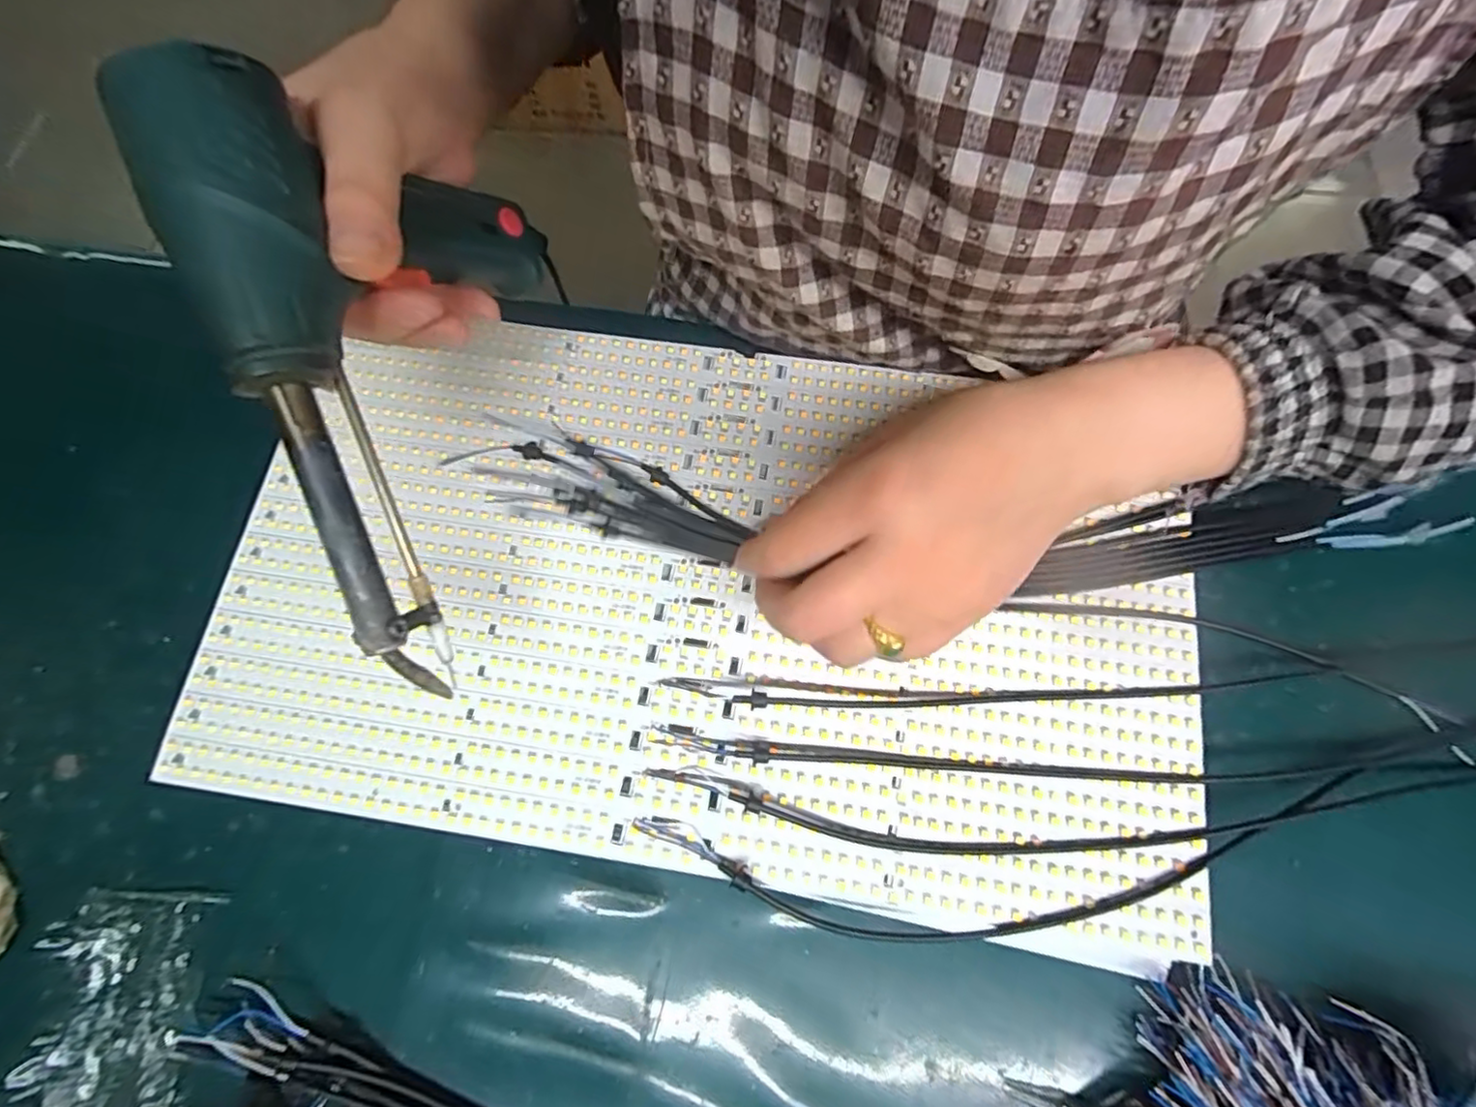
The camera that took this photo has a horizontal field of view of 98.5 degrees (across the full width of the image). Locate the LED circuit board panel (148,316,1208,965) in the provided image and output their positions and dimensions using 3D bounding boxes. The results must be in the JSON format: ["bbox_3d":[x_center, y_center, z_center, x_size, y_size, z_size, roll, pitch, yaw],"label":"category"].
[{"bbox_3d":[-0.016,0.013,0.280,0.409,0.017,0.230,9,77,3],"label":"LED circuit board panel"}]

